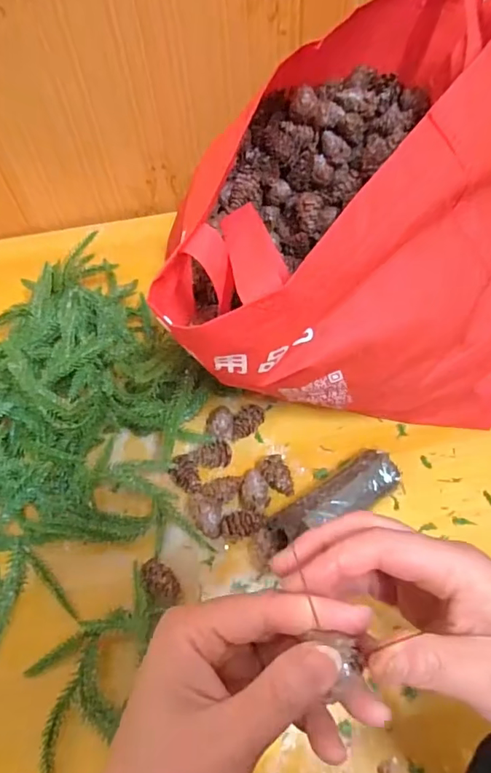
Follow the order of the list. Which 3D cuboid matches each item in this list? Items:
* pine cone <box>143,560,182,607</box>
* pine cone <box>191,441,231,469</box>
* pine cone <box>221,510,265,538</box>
[{"bbox_3d":[-0.061,0.145,0.375,0.021,0.021,0.034,-28,60,-14],"label":"pine cone"},{"bbox_3d":[-0.028,0.057,0.429,0.033,0.020,0.021,-4,57,1],"label":"pine cone"},{"bbox_3d":[-0.003,0.105,0.389,0.031,0.013,0.019,-16,57,-7],"label":"pine cone"}]

